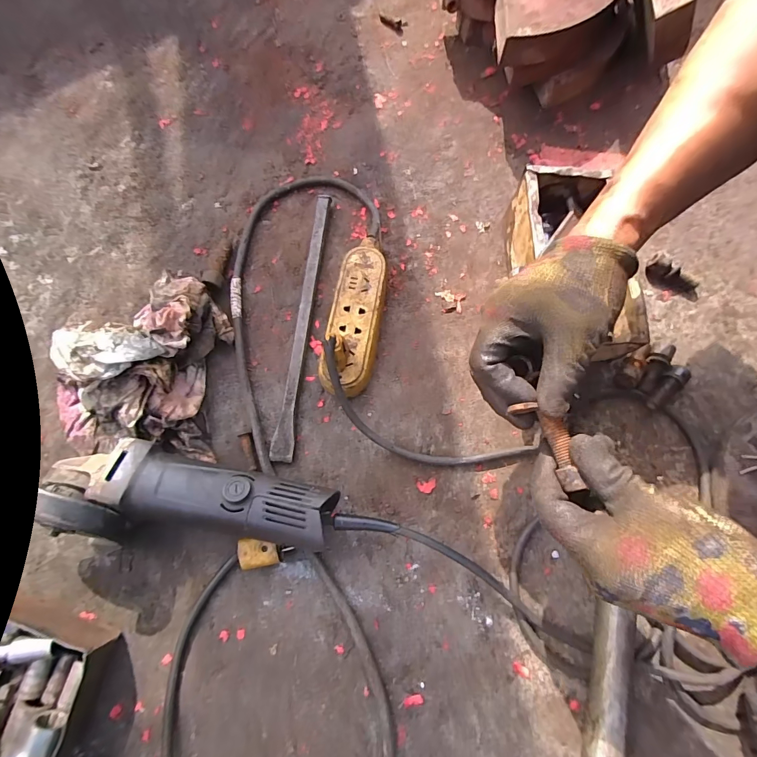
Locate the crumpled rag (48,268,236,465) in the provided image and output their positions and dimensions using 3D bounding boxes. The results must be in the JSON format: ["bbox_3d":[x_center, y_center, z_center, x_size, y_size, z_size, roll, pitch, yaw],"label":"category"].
[{"bbox_3d":[-0.258,-0.024,0.406,0.177,0.074,0.213,0,75,-1],"label":"crumpled rag"}]

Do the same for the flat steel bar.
[{"bbox_3d":[-0.085,-0.069,0.452,0.023,0.016,0.328,7,75,1],"label":"flat steel bar"}]

